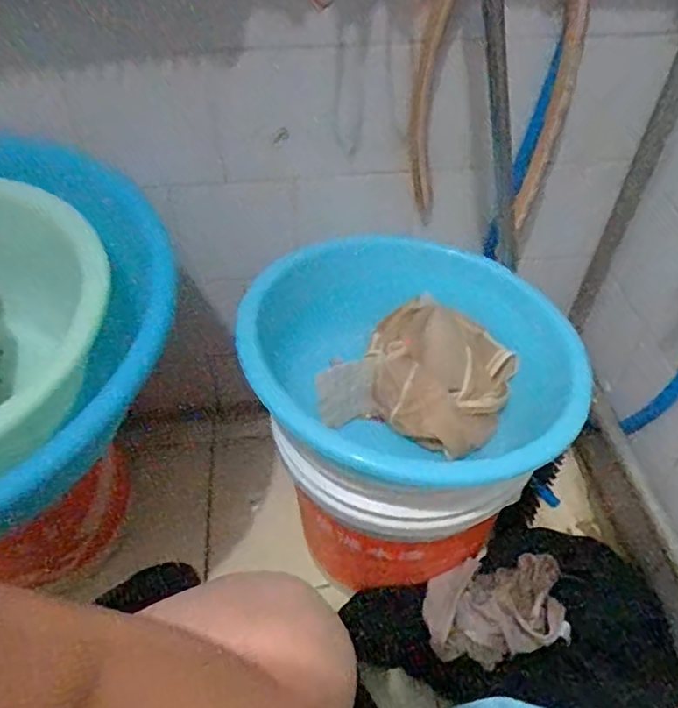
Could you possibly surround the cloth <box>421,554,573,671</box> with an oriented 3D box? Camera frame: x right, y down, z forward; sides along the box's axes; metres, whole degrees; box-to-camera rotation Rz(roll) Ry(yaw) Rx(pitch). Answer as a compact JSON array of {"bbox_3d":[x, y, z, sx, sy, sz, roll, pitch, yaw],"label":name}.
[{"bbox_3d":[0.198,0.304,0.726,0.194,0.052,0.116,-13,48,-10],"label":"cloth"}]

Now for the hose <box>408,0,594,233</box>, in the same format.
[{"bbox_3d":[0.165,-0.285,0.625,0.173,0.335,0.066,2,47,3],"label":"hose"}]

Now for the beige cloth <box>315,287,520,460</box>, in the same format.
[{"bbox_3d":[0.095,0.013,0.641,0.165,0.057,0.184,19,50,18],"label":"beige cloth"}]

